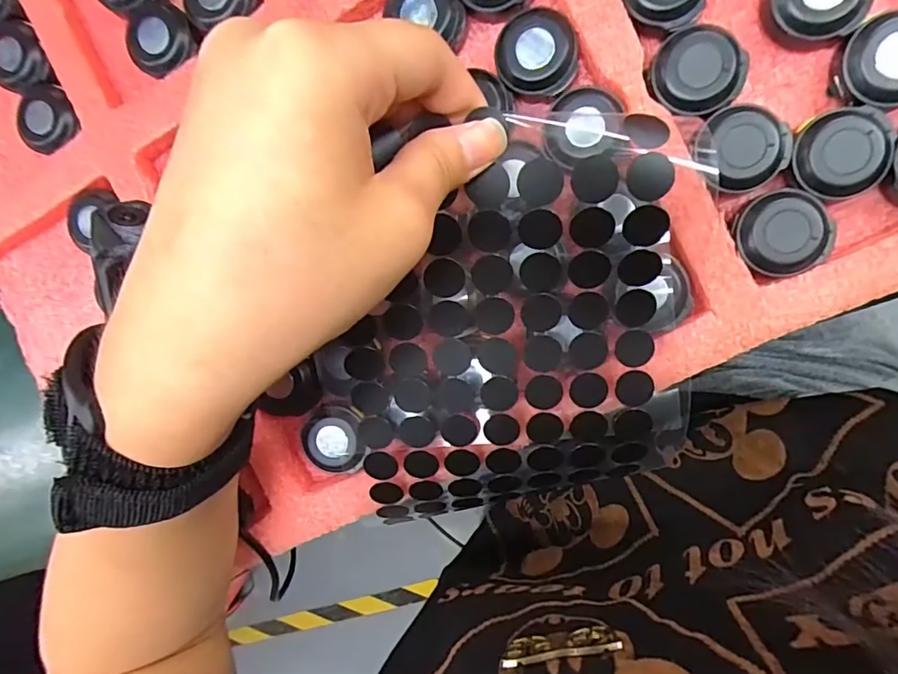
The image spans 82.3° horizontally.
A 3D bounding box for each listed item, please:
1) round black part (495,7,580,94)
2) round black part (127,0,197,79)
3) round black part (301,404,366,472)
[{"bbox_3d":[0.032,-0.102,0.185,0.028,0.005,0.028,-4,97,12],"label":"round black part"},{"bbox_3d":[-0.118,-0.122,0.209,0.027,0.005,0.026,1,94,9],"label":"round black part"},{"bbox_3d":[-0.048,0.043,0.215,0.025,0.007,0.026,2,98,11],"label":"round black part"}]

